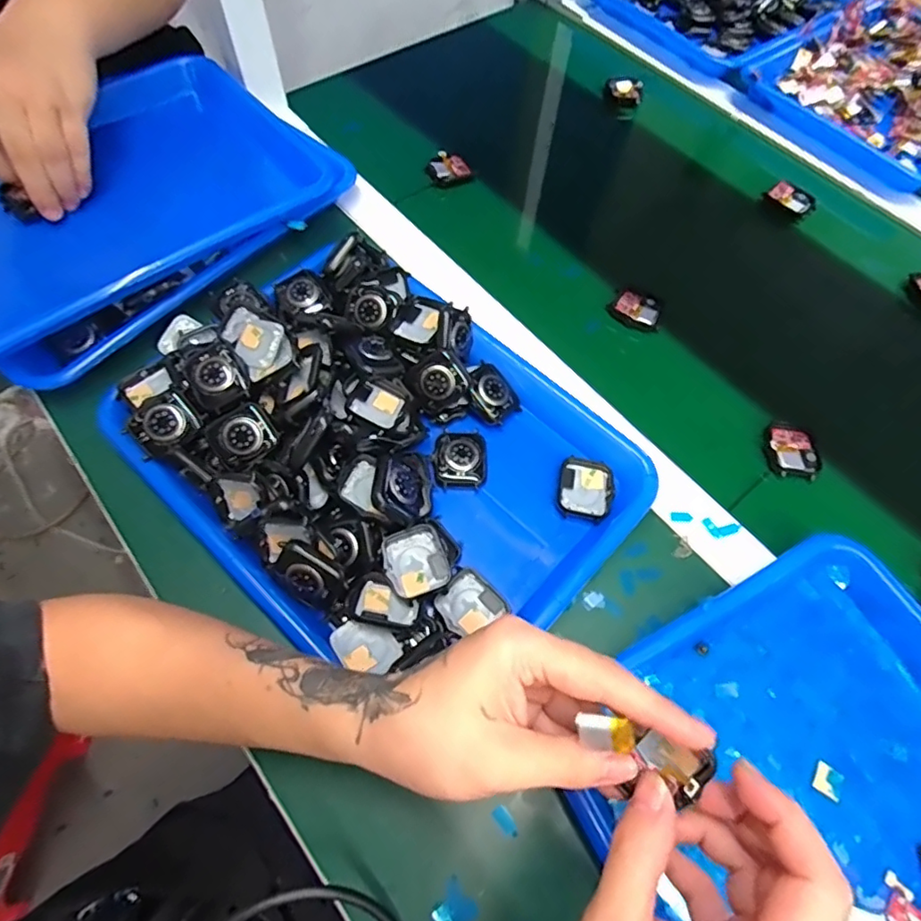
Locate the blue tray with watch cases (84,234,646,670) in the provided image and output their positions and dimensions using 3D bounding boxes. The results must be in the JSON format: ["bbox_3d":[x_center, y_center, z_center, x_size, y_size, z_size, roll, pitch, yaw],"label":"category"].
[{"bbox_3d":[-0.058,-0.012,0.378,0.322,0.054,0.241,42,72,13],"label":"blue tray with watch cases"}]

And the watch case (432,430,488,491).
[{"bbox_3d":[0.000,-0.002,0.399,0.038,0.010,0.044,4,68,-1],"label":"watch case"}]

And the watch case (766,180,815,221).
[{"bbox_3d":[0.340,-0.268,0.565,0.030,0.008,0.046,-35,74,-15],"label":"watch case"}]

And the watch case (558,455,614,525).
[{"bbox_3d":[0.090,0.022,0.400,0.037,0.009,0.045,10,68,1],"label":"watch case"}]

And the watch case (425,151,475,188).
[{"bbox_3d":[-0.011,-0.301,0.570,0.047,0.013,0.034,-22,101,-25],"label":"watch case"}]

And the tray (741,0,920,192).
[{"bbox_3d":[0.508,-0.436,0.636,0.294,0.040,0.251,-37,74,-15],"label":"tray"}]

